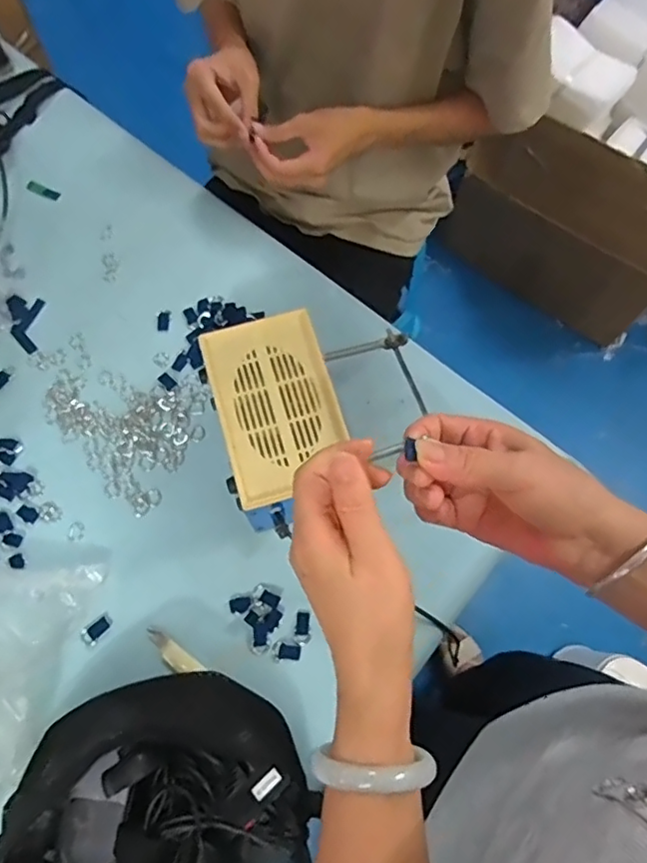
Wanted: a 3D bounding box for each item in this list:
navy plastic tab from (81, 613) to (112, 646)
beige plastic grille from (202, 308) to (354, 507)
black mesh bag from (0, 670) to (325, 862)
[{"bbox_3d":[-0.229,0.201,0.576,0.018,0.008,0.030,44,75,12],"label":"navy plastic tab"},{"bbox_3d":[-0.043,-0.027,0.530,0.110,0.011,0.172,-16,72,-7],"label":"beige plastic grille"},{"bbox_3d":[-0.136,0.315,0.482,0.242,0.099,0.202,26,72,7],"label":"black mesh bag"}]

